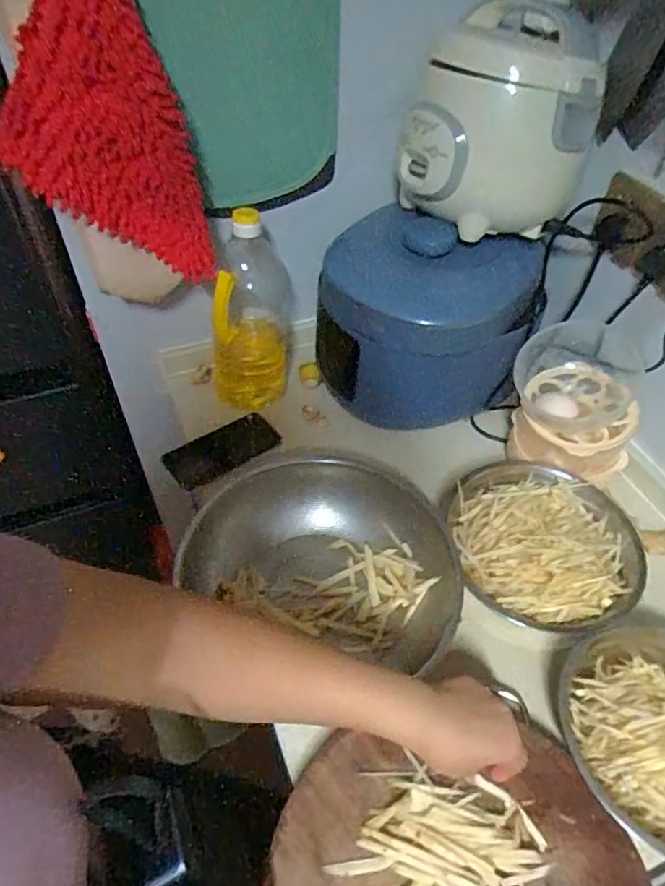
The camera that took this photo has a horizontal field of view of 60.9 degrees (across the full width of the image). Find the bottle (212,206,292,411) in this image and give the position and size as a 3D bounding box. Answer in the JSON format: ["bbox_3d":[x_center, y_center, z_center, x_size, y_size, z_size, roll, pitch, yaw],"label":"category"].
[{"bbox_3d":[-0.123,-0.188,0.852,0.131,0.296,0.116,-3,49,-5],"label":"bottle"}]

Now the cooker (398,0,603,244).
[{"bbox_3d":[0.213,-0.398,0.704,0.211,0.201,0.191,20,51,15],"label":"cooker"}]

